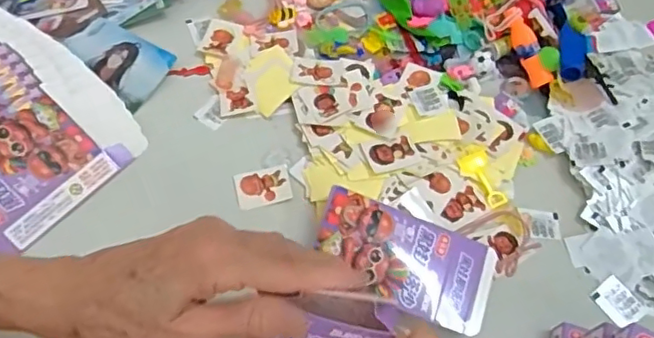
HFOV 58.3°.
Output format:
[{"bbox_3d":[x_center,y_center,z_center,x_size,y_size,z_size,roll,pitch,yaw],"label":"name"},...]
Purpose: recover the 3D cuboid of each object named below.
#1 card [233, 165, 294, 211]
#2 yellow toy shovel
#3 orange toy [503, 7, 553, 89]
[{"bbox_3d":[-0.048,0.013,0.440,0.040,0.004,0.031,-13,62,-11],"label":"card"},{"bbox_3d":[0.119,0.008,0.448,0.024,0.005,0.045,-17,63,-13],"label":"yellow toy shovel"},{"bbox_3d":[0.169,-0.103,0.498,0.015,0.017,0.070,-24,93,-17],"label":"orange toy"}]

